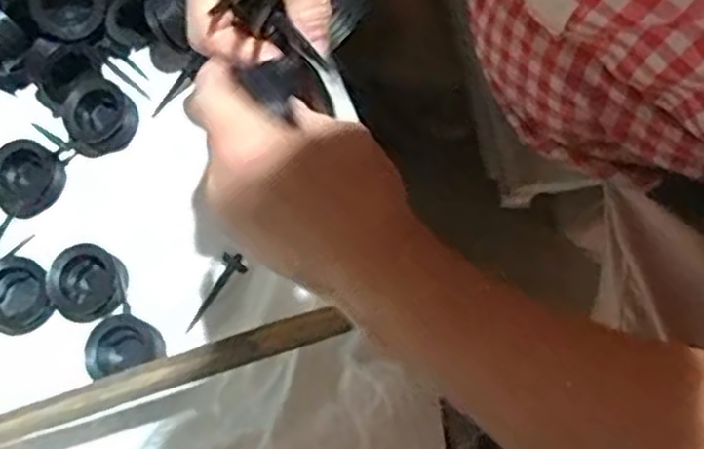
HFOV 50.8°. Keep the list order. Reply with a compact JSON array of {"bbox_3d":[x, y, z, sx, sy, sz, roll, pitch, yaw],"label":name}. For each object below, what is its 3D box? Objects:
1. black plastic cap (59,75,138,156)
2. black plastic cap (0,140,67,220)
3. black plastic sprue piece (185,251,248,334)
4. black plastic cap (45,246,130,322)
[{"bbox_3d":[-0.223,-0.093,0.653,0.061,0.026,0.062,0,73,2],"label":"black plastic cap"},{"bbox_3d":[-0.285,-0.039,0.648,0.052,0.034,0.062,32,77,11],"label":"black plastic cap"},{"bbox_3d":[-0.115,0.056,0.612,0.024,0.014,0.076,37,91,12],"label":"black plastic sprue piece"},{"bbox_3d":[-0.221,0.051,0.623,0.062,0.035,0.060,0,73,2],"label":"black plastic cap"}]

